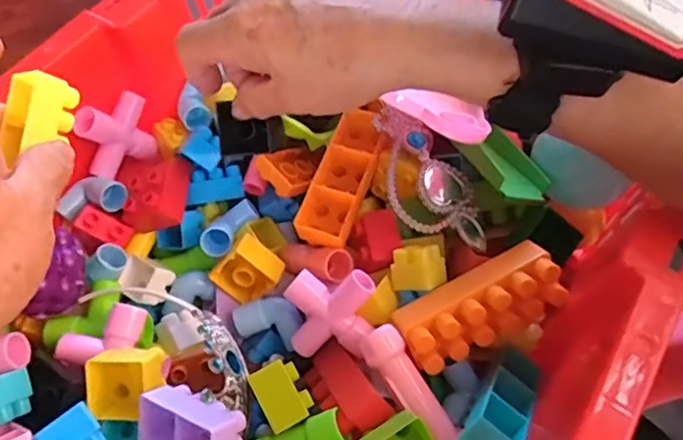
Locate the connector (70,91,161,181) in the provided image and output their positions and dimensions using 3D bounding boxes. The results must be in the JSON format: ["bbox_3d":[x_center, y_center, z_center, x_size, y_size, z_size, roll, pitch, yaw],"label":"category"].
[{"bbox_3d":[-0.146,-0.056,0.375,0.017,0.046,0.047,22,42,36],"label":"connector"}]

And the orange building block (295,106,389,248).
[{"bbox_3d":[0.002,-0.027,0.357,0.033,0.028,0.089,16,61,13],"label":"orange building block"}]

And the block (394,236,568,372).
[{"bbox_3d":[0.072,0.044,0.307,0.086,0.024,0.036,-29,40,-5],"label":"block"}]

